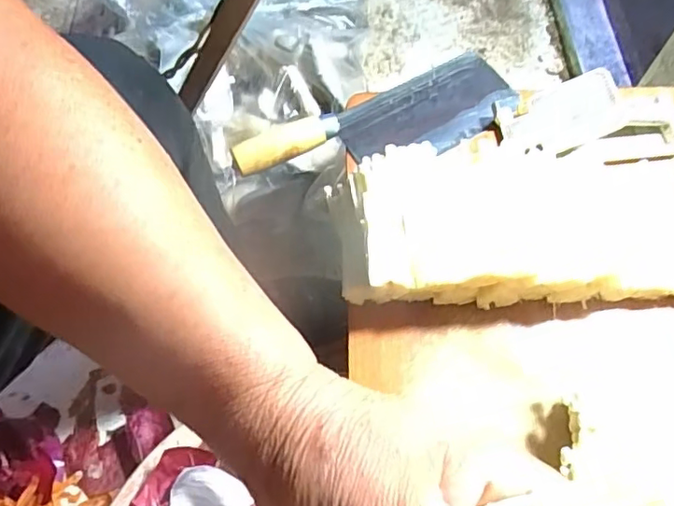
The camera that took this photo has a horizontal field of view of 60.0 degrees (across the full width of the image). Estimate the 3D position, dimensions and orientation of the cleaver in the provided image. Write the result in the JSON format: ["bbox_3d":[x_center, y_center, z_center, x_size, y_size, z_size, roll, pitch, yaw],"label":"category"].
[{"bbox_3d":[0.042,-0.112,0.526,0.255,0.020,0.080,-24,66,-12],"label":"cleaver"}]

